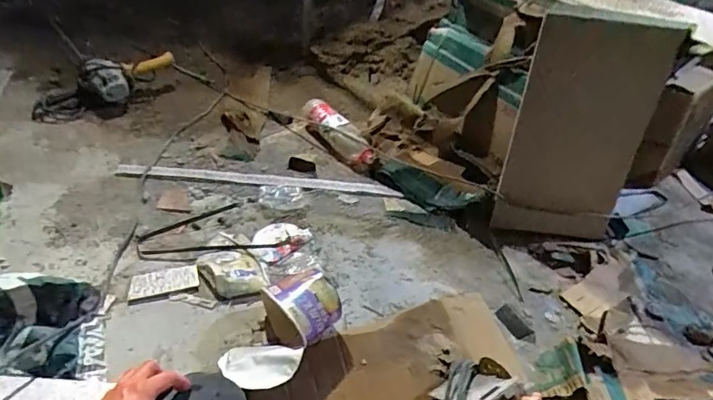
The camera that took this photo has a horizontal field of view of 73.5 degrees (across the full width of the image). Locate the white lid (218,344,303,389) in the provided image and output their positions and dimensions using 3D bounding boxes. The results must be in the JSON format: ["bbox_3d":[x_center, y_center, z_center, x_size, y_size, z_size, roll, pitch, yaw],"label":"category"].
[{"bbox_3d":[-0.174,0.292,0.842,0.151,0.011,0.081,-2,37,20],"label":"white lid"}]

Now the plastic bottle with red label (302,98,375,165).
[{"bbox_3d":[-0.065,-0.223,1.446,0.066,0.100,0.308,-23,48,-30],"label":"plastic bottle with red label"}]

